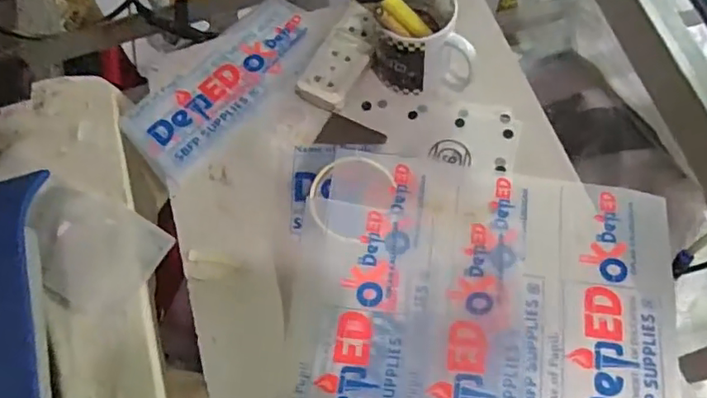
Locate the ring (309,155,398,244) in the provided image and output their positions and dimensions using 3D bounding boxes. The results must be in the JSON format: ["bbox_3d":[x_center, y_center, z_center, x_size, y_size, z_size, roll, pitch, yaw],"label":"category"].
[{"bbox_3d":[0.000,-0.001,0.583,0.088,0.014,0.090,-2,65,4],"label":"ring"}]

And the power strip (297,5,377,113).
[{"bbox_3d":[-0.013,-0.157,0.648,0.056,0.029,0.122,21,69,13],"label":"power strip"}]

